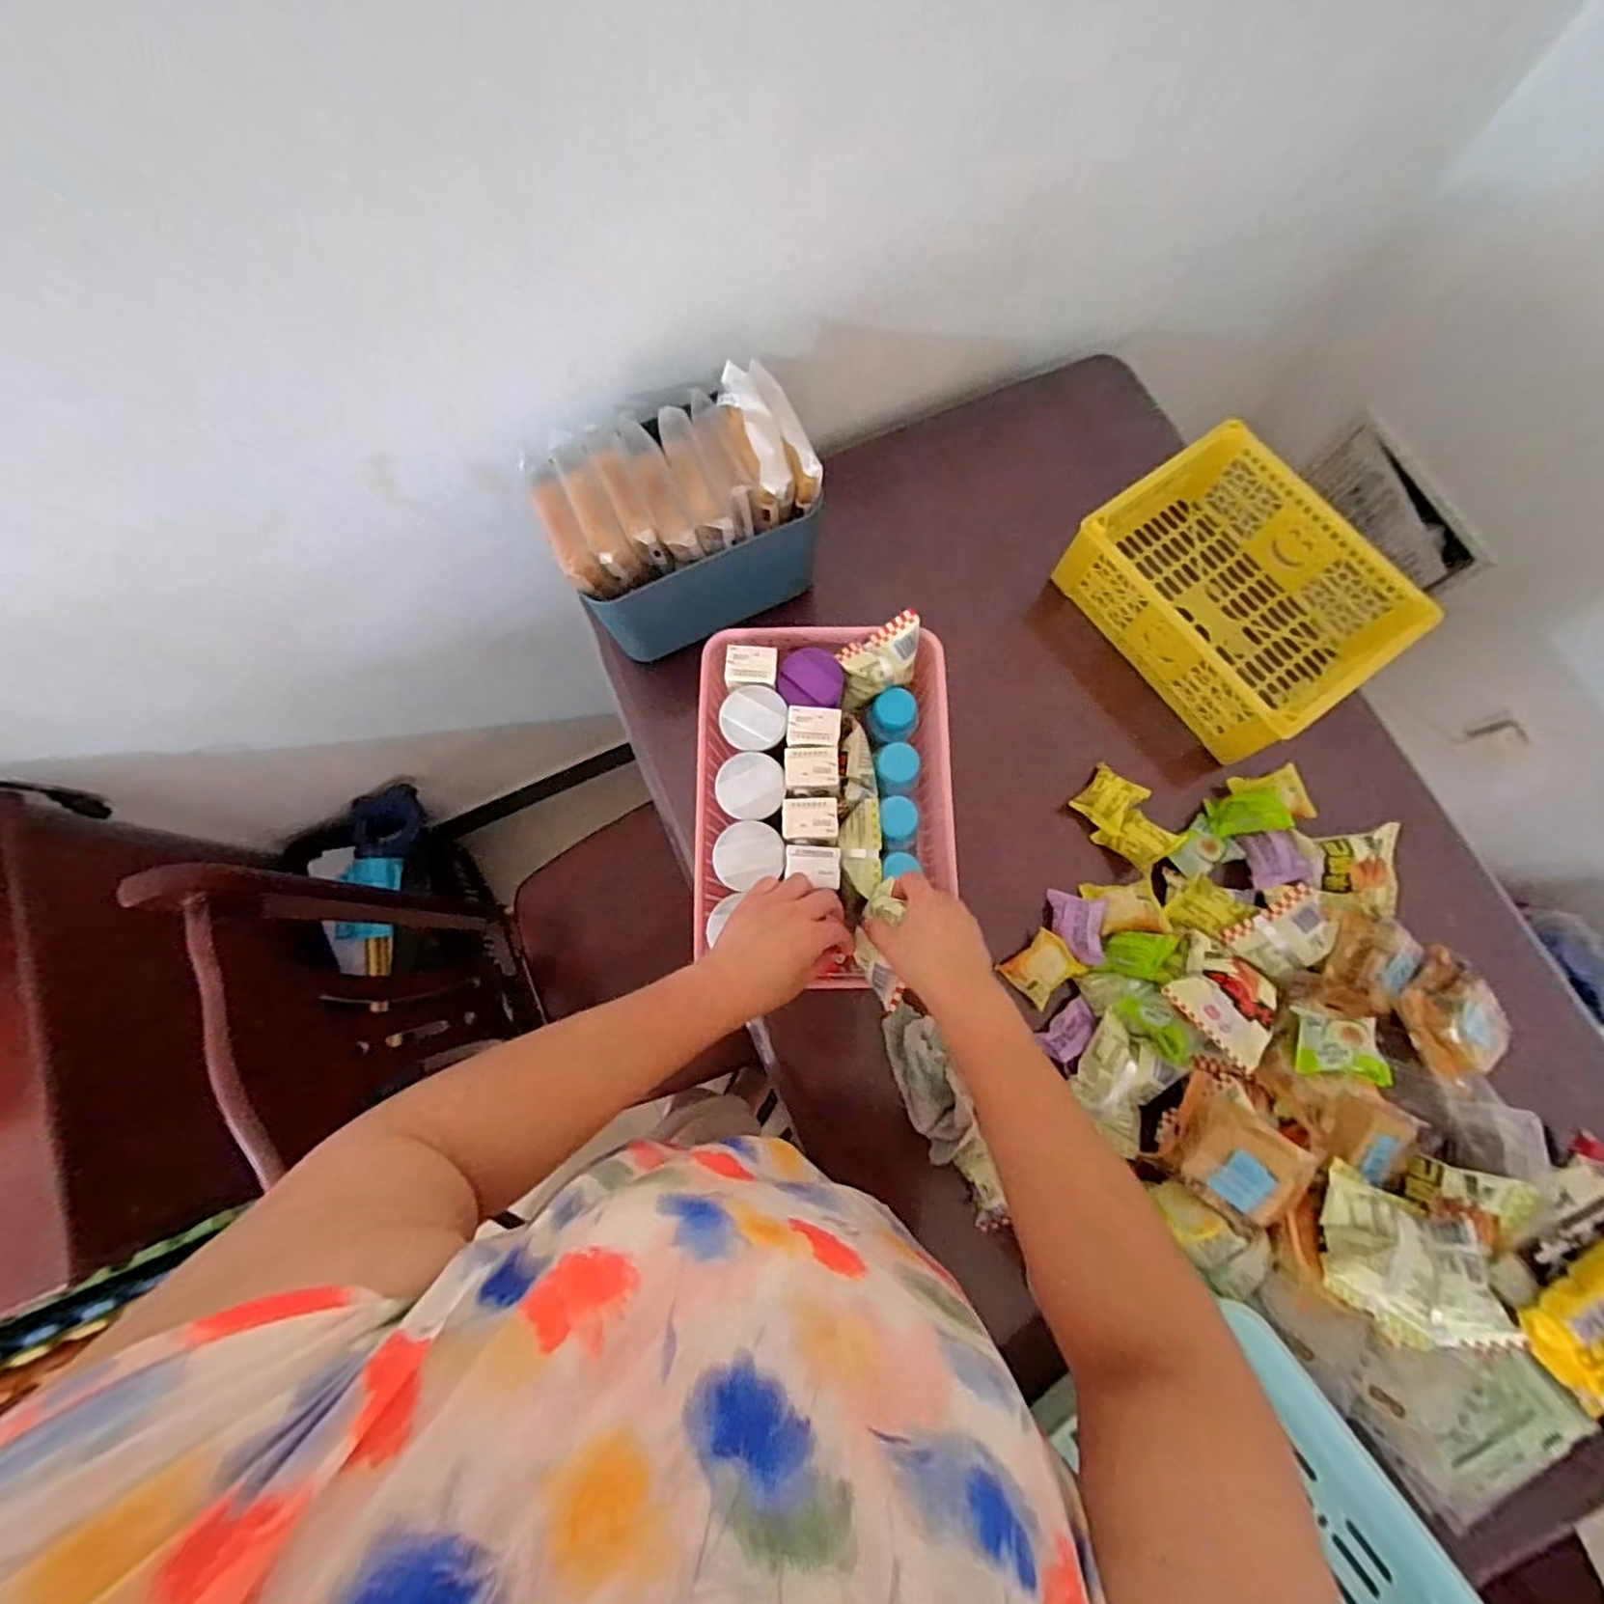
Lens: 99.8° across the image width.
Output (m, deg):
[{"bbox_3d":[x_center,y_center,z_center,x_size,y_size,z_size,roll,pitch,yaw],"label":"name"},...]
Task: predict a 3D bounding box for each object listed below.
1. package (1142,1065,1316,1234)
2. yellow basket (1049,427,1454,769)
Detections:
[{"bbox_3d":[0.371,0.309,0.595,0.106,0.045,0.090,39,99,29],"label":"package"},{"bbox_3d":[0.467,-0.226,0.746,0.222,0.116,0.299,-37,81,-8],"label":"yellow basket"}]

